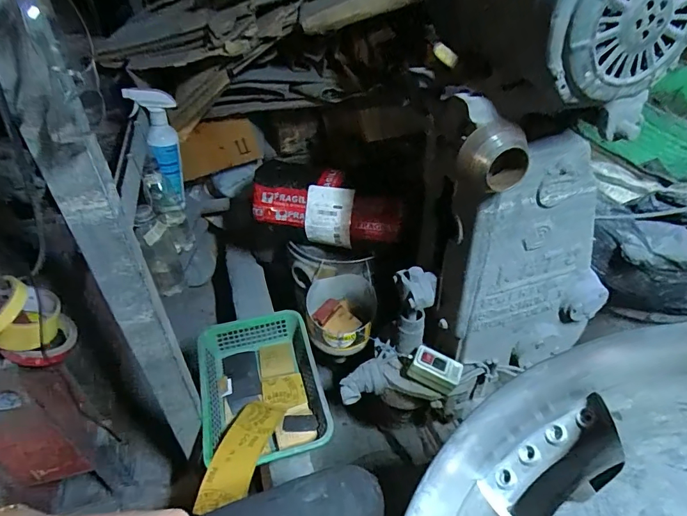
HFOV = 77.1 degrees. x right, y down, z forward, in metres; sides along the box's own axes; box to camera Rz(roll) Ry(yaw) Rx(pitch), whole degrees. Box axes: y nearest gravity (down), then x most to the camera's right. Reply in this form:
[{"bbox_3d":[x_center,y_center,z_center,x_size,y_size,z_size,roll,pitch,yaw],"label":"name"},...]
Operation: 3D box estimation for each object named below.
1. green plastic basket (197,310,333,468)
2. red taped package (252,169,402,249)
[{"bbox_3d":[-0.157,0.252,0.837,0.222,0.071,0.303,-13,42,-14],"label":"green plastic basket"},{"bbox_3d":[-0.031,-0.107,0.930,0.318,0.113,0.096,13,42,16],"label":"red taped package"}]

